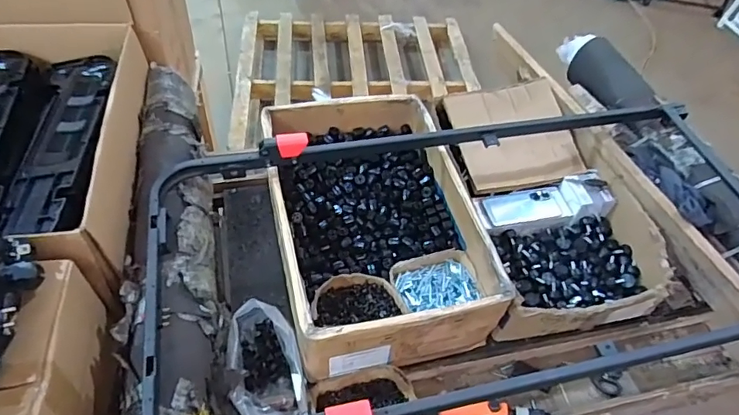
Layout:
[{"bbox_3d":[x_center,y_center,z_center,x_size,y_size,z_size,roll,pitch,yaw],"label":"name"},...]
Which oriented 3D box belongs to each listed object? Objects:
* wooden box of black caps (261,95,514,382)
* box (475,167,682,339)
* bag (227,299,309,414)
[{"bbox_3d":[0.000,0.017,0.964,0.353,0.139,0.533,-9,52,-12],"label":"wooden box of black caps"},{"bbox_3d":[0.378,0.078,0.983,0.328,0.112,0.334,-1,51,-6],"label":"box"},{"bbox_3d":[-0.171,0.256,0.825,0.108,0.121,0.202,-11,53,-14],"label":"bag"}]

